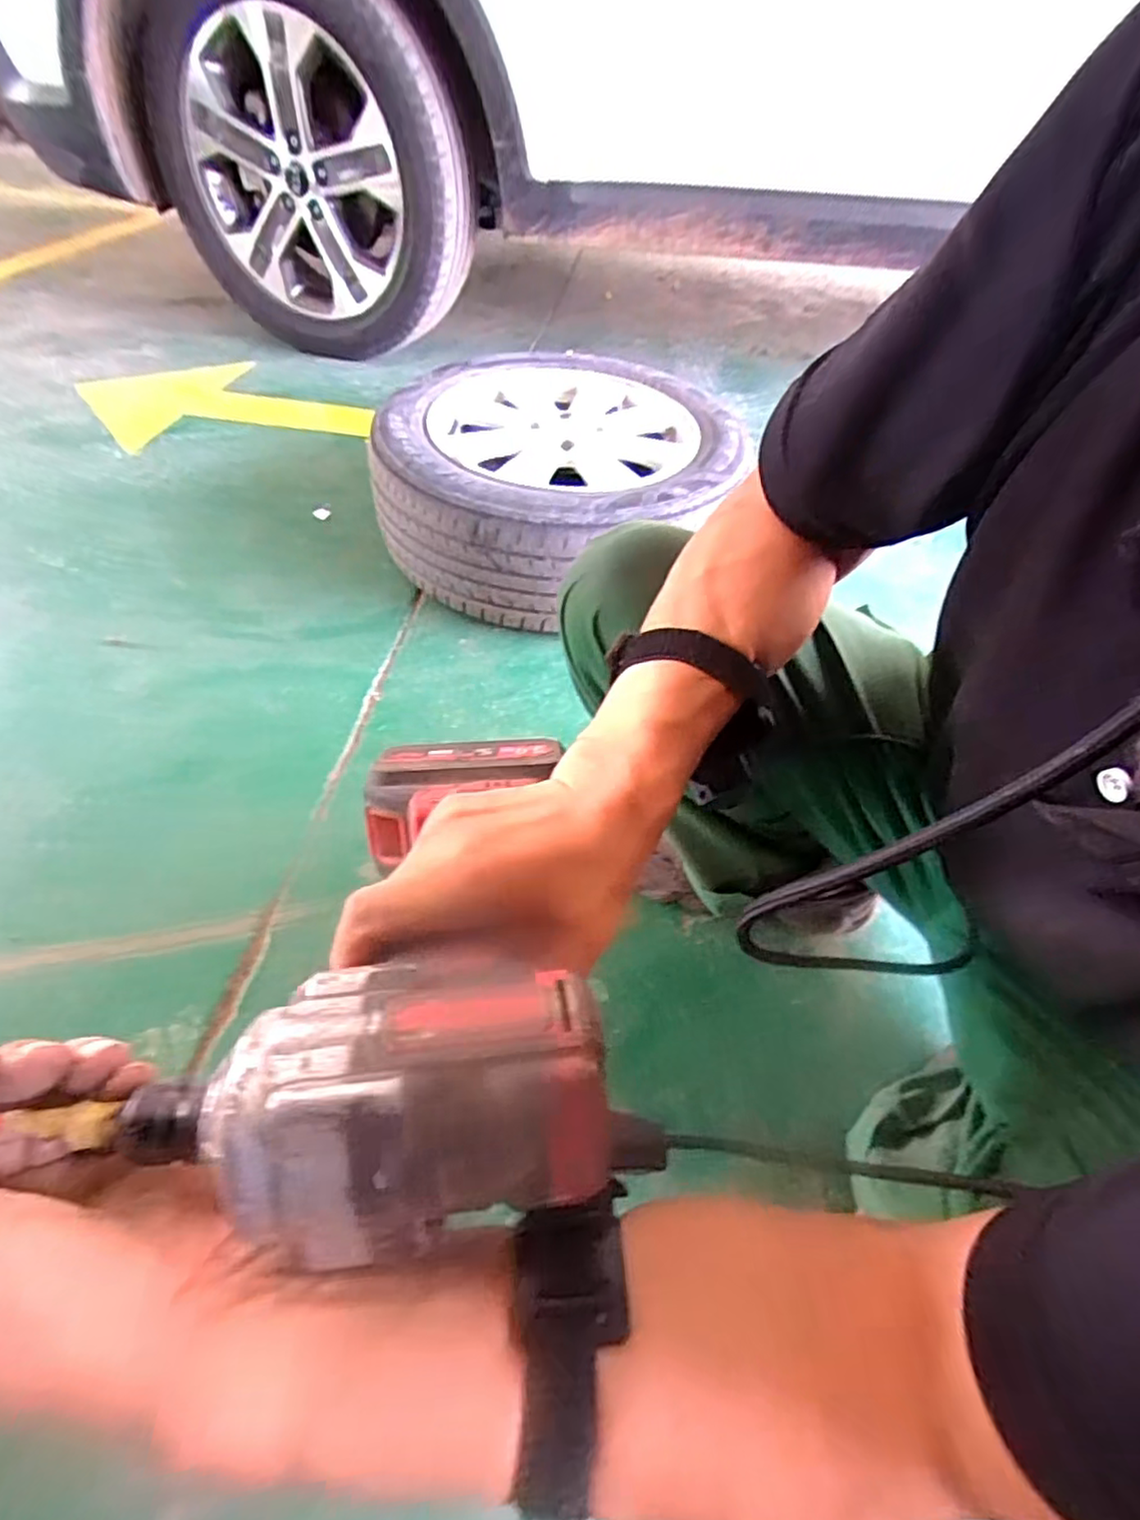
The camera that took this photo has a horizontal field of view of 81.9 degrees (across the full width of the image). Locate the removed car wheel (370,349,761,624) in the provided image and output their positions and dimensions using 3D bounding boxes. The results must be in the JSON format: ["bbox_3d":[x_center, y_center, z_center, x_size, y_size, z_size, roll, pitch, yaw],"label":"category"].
[{"bbox_3d":[-0.010,-0.418,1.024,0.496,0.198,0.512,2,50,-2],"label":"removed car wheel"}]

